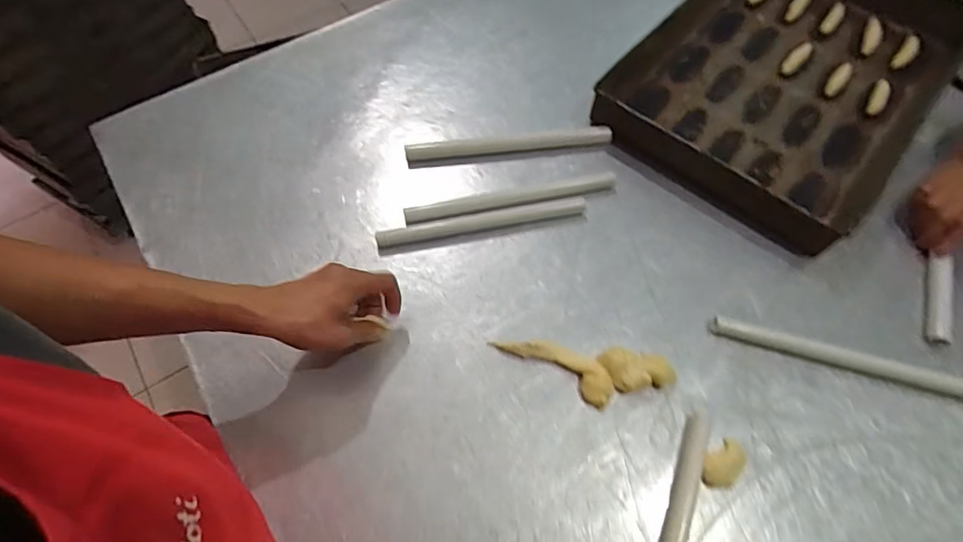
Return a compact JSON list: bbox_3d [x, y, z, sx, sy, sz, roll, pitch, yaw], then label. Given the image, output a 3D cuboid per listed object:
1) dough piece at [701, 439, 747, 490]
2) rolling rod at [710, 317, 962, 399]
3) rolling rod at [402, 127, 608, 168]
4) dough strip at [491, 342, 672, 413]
[{"bbox_3d":[0.244,0.194,0.511,0.054,0.015,0.034,-33,66,-15],"label":"dough piece"},{"bbox_3d":[0.403,0.095,0.566,0.284,0.020,0.023,13,64,8],"label":"rolling rod"},{"bbox_3d":[0.037,-0.175,0.707,0.281,0.019,0.024,-5,62,-1],"label":"rolling rod"},{"bbox_3d":[0.111,0.112,0.561,0.193,0.025,0.062,6,63,4],"label":"dough strip"}]

